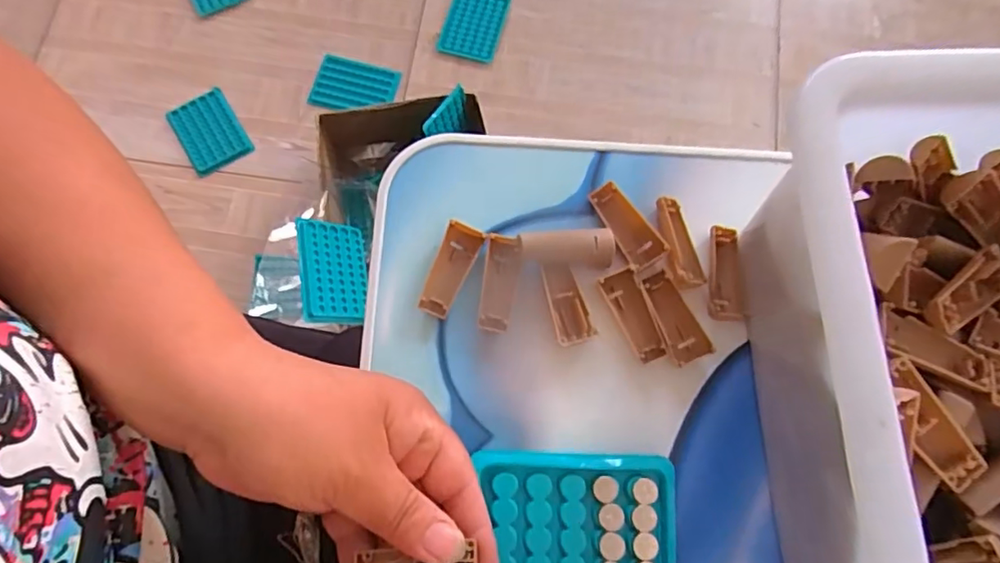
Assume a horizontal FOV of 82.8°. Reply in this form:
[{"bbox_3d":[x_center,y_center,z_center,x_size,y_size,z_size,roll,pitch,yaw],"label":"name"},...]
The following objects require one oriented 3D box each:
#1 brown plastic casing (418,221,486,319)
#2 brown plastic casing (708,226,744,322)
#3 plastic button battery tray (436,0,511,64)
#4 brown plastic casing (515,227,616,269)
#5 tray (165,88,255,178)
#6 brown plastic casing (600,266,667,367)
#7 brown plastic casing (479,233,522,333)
[{"bbox_3d":[-0.027,-0.006,0.296,0.020,0.011,0.049,25,76,5],"label":"brown plastic casing"},{"bbox_3d":[0.119,-0.004,0.302,0.015,0.007,0.050,4,75,0],"label":"brown plastic casing"},{"bbox_3d":[-0.044,-0.434,0.960,0.100,0.013,0.127,16,87,-1],"label":"plastic button battery tray"},{"bbox_3d":[0.036,-0.017,0.301,0.050,0.009,0.019,-4,75,-2],"label":"brown plastic casing"},{"bbox_3d":[-0.457,-0.235,0.888,0.094,0.012,0.132,-32,78,-9],"label":"tray"},{"bbox_3d":[0.069,0.018,0.294,0.017,0.007,0.048,-18,76,-6],"label":"brown plastic casing"},{"bbox_3d":[-0.001,0.001,0.295,0.018,0.011,0.049,11,75,2],"label":"brown plastic casing"}]

